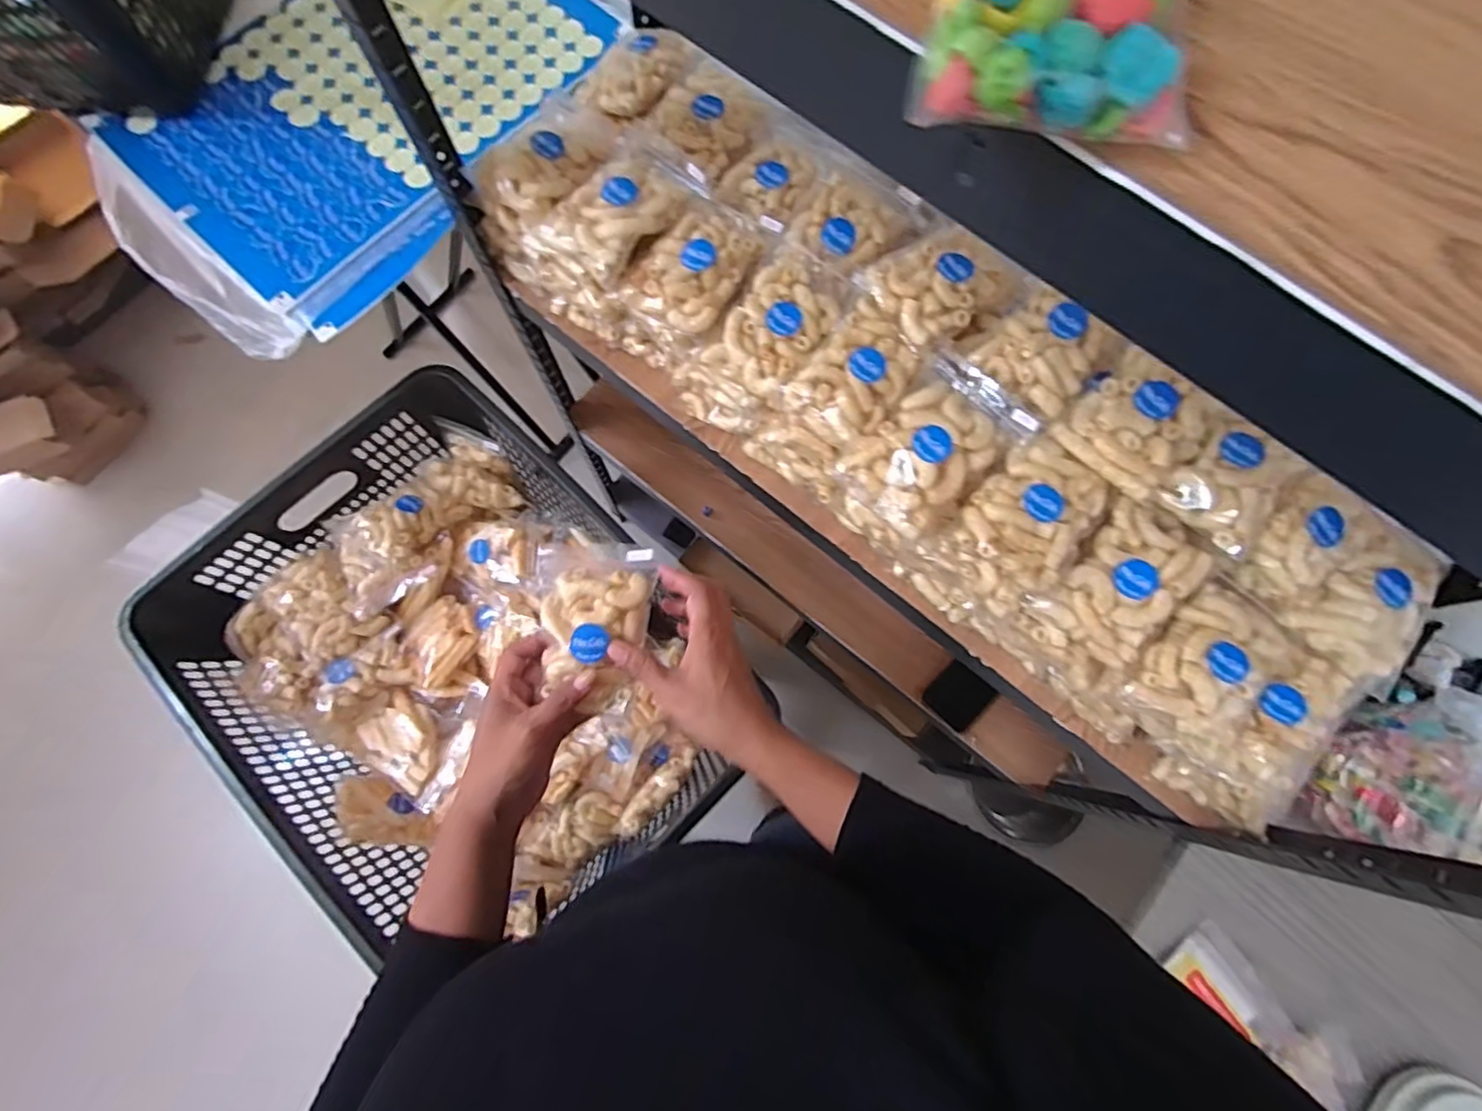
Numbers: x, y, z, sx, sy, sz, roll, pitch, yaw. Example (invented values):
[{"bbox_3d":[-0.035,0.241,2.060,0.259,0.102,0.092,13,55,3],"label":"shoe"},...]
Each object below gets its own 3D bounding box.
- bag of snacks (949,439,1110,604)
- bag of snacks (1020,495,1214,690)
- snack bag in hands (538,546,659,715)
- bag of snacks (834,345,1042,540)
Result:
[{"bbox_3d":[0.217,-0.028,0.501,0.086,0.047,0.118,36,79,8],"label":"bag of snacks"},{"bbox_3d":[0.290,0.024,0.509,0.111,0.055,0.124,37,79,8],"label":"bag of snacks"},{"bbox_3d":[-0.117,0.057,0.517,0.091,0.033,0.128,3,76,0],"label":"snack bag in hands"},{"bbox_3d":[0.147,-0.085,0.516,0.144,0.050,0.096,-42,80,-10],"label":"bag of snacks"}]

